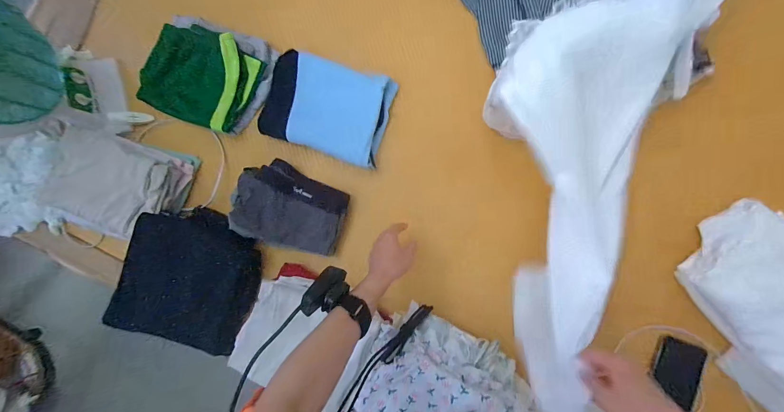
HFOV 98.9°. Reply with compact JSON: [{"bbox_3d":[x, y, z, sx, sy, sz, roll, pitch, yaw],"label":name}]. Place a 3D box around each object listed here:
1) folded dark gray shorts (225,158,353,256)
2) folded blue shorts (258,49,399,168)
[{"bbox_3d":[-0.212,0.004,0.687,0.228,0.031,0.159,18,88,8],"label":"folded dark gray shorts"},{"bbox_3d":[-0.139,-0.206,0.691,0.262,0.043,0.187,18,88,8],"label":"folded blue shorts"}]

